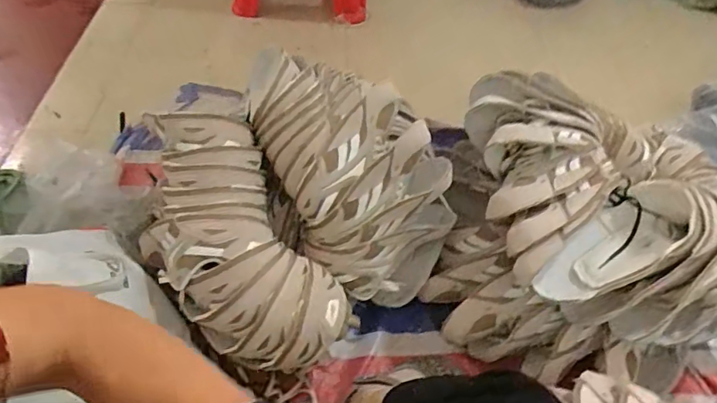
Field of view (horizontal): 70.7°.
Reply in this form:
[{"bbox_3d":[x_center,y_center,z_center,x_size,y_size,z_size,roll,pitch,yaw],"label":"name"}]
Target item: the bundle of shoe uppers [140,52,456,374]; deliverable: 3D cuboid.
[{"bbox_3d":[-0.098,0.002,0.799,0.422,0.231,0.392,-32,58,-28],"label":"bundle of shoe uppers"}]

